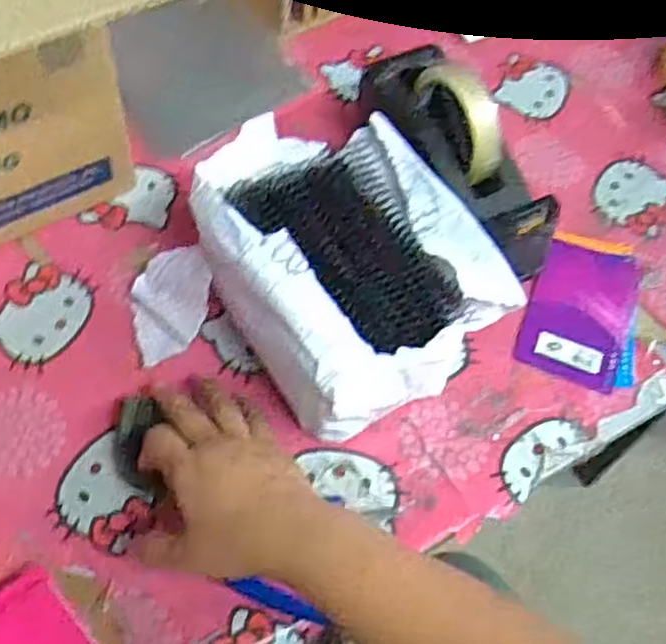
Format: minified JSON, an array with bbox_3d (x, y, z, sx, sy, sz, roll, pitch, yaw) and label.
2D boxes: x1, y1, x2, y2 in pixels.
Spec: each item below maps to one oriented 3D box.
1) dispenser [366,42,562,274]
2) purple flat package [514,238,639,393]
[{"bbox_3d":[0.101,-0.129,0.629,0.078,0.109,0.208,-28,65,-19],"label":"dispenser"},{"bbox_3d":[0.202,-0.009,0.624,0.083,0.015,0.120,21,70,5],"label":"purple flat package"}]

